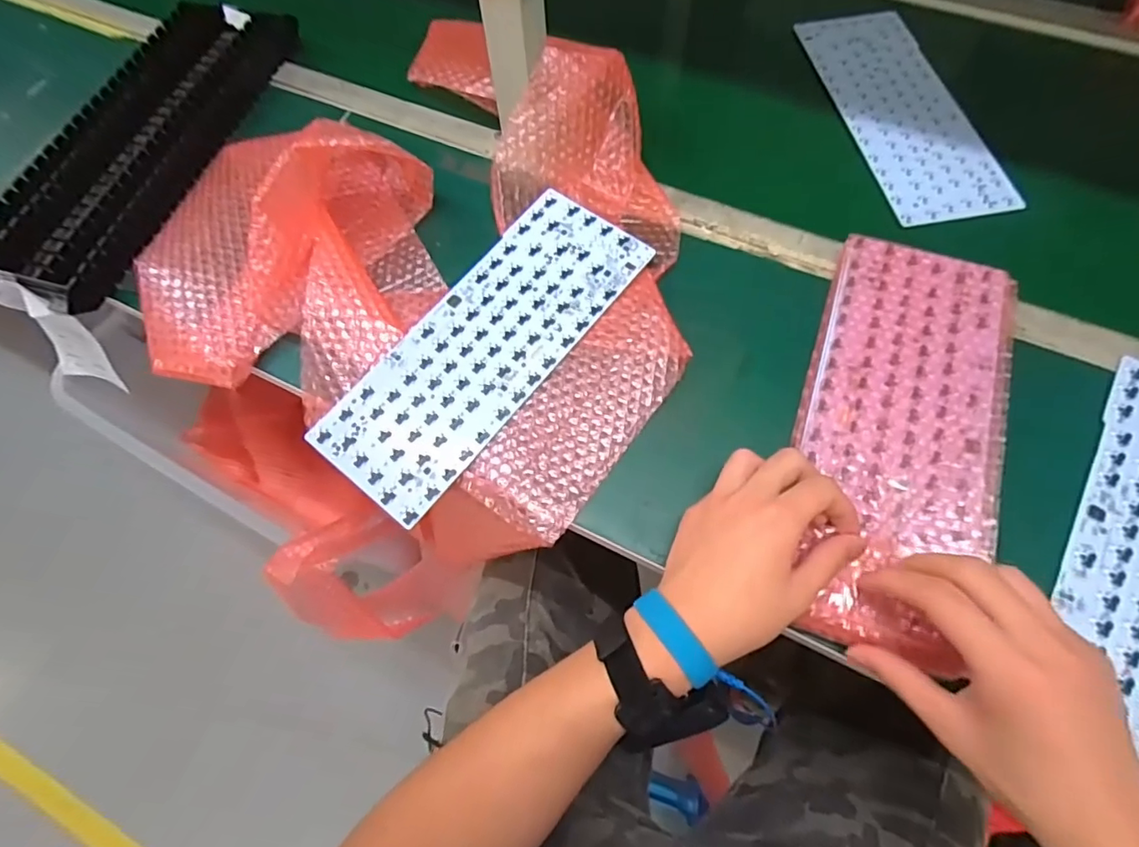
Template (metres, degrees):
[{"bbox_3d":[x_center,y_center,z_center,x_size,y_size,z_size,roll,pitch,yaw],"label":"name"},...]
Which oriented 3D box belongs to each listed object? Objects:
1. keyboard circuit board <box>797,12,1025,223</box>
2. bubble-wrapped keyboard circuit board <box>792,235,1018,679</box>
[{"bbox_3d":[0.345,-0.335,0.576,0.117,0.006,0.309,-8,66,-1],"label":"keyboard circuit board"},{"bbox_3d":[0.245,0.003,0.404,0.133,0.026,0.319,16,69,9],"label":"bubble-wrapped keyboard circuit board"}]

